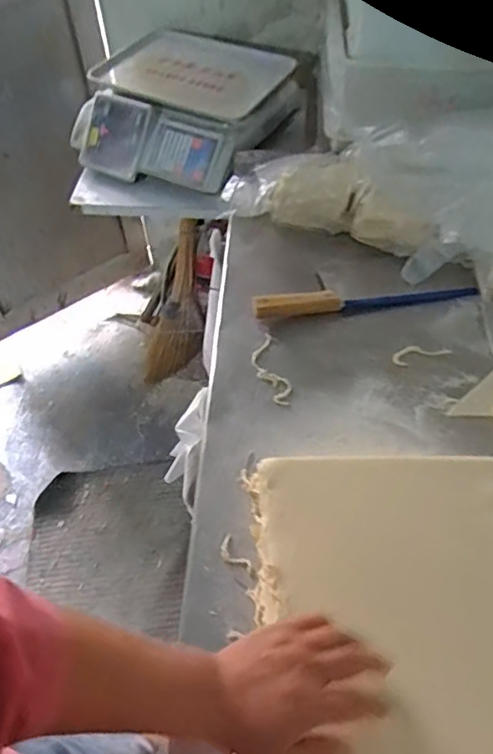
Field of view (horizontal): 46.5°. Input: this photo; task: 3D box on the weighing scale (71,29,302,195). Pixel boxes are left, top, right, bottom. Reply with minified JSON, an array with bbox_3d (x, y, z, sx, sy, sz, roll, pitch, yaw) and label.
[{"bbox_3d":[-0.119,-0.511,1.070,0.351,0.113,0.350,20,55,17],"label":"weighing scale"}]

